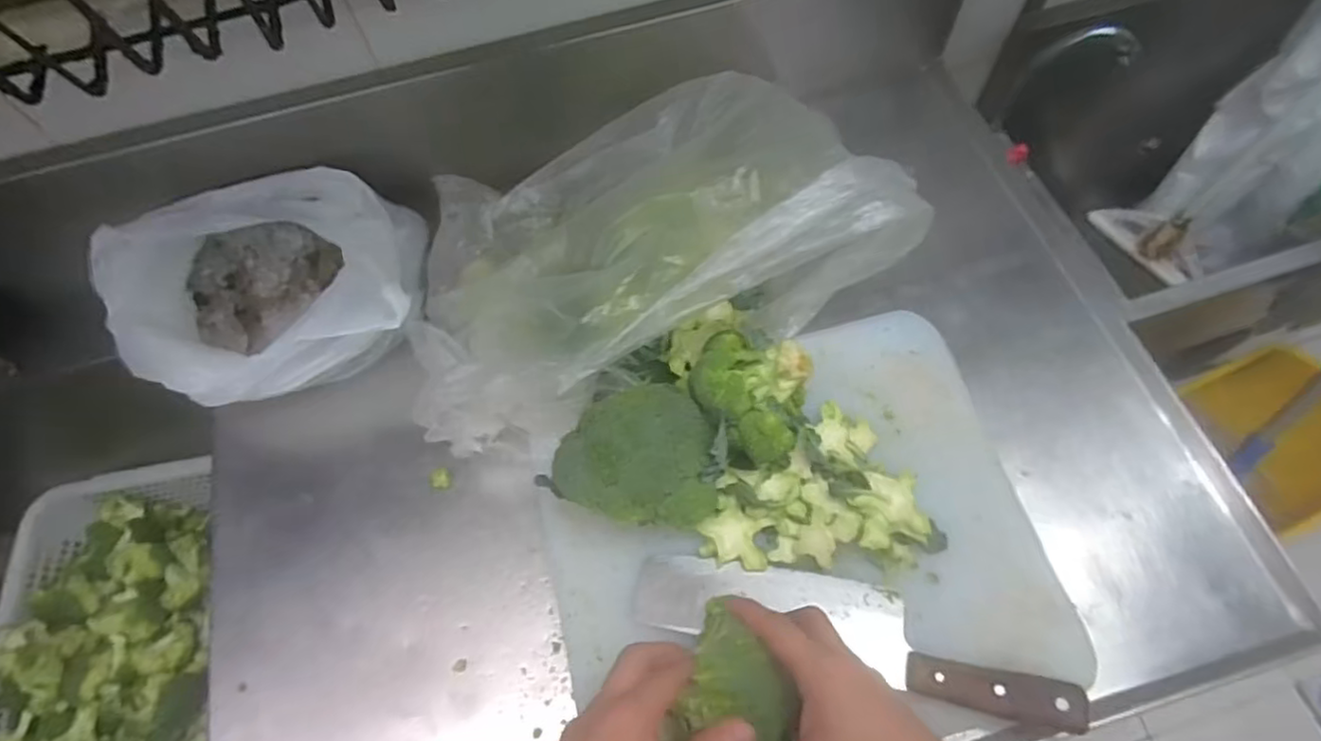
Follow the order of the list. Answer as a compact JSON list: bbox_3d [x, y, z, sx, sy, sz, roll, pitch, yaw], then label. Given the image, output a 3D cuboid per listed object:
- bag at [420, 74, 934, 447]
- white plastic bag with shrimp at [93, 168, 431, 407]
[{"bbox_3d":[-0.036,-0.127,0.569,0.398,0.189,0.268,-20,65,-6],"label":"bag"},{"bbox_3d":[-0.364,-0.071,0.628,0.268,0.135,0.167,-21,66,-7],"label":"white plastic bag with shrimp"}]

